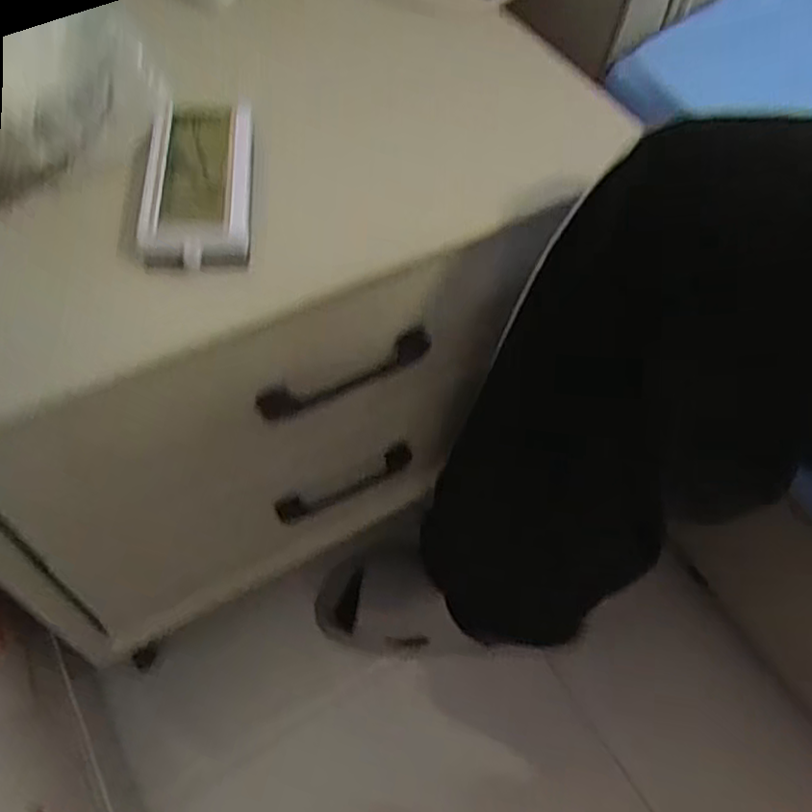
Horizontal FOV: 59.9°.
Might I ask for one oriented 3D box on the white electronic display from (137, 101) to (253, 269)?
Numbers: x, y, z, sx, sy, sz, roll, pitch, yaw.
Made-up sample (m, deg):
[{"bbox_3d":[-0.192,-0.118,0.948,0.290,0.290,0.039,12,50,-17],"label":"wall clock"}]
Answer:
[{"bbox_3d":[-0.115,-0.127,0.396,0.056,0.022,0.115,-2,57,-6],"label":"white electronic display"}]

